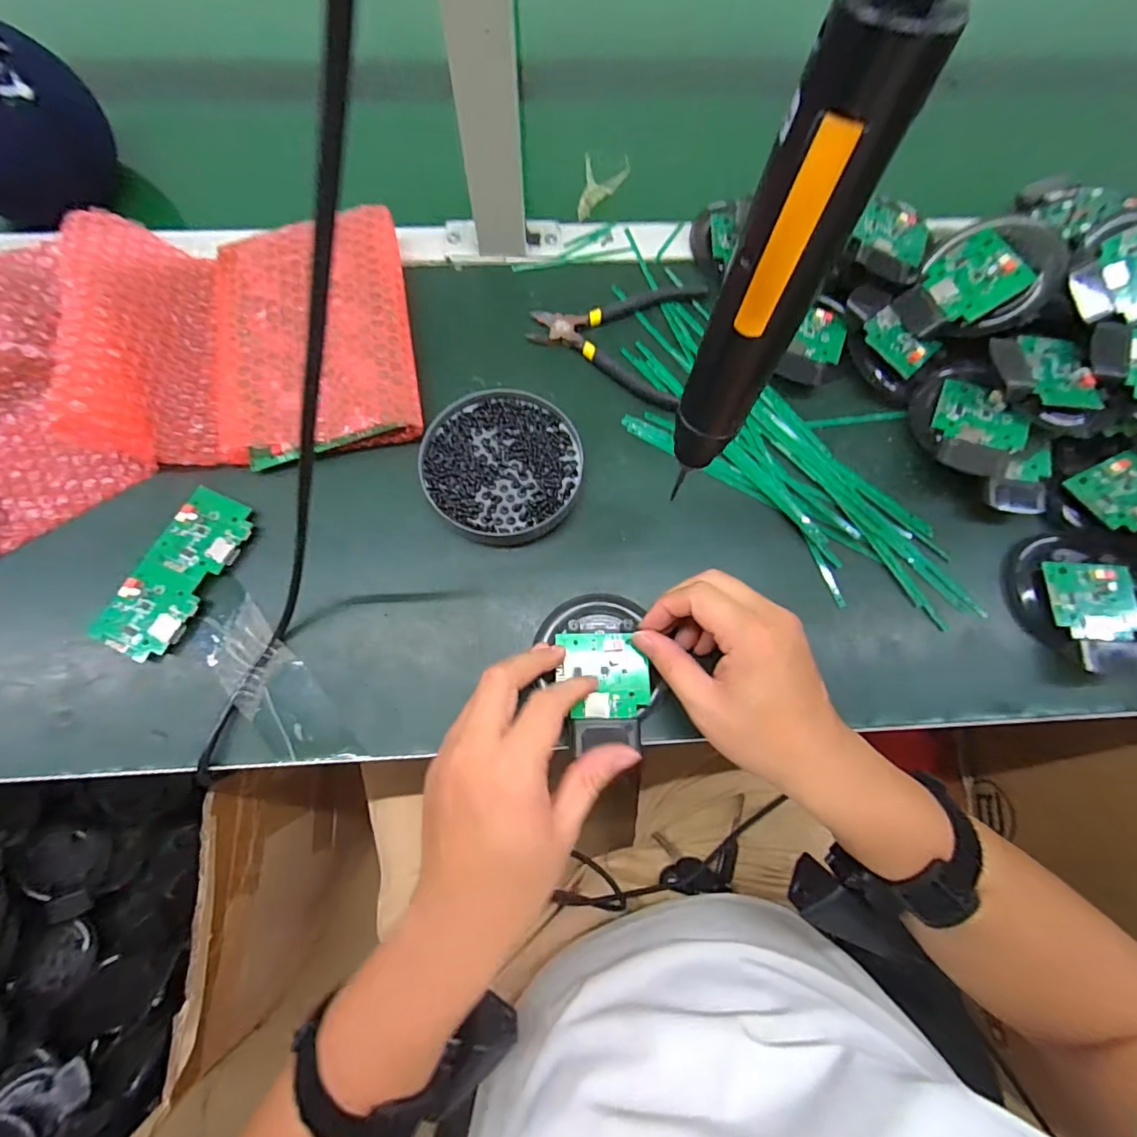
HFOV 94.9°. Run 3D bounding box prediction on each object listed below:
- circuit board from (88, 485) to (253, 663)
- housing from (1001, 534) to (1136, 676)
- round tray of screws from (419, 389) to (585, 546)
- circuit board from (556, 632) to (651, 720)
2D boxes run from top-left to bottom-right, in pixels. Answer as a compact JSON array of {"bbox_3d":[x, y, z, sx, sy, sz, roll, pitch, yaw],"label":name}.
[{"bbox_3d":[-0.264,0.003,0.355,0.050,0.011,0.117,24,73,6],"label":"circuit board"},{"bbox_3d":[0.353,0.023,0.360,0.079,0.022,0.099,-11,73,-5],"label":"housing"},{"bbox_3d":[-0.047,-0.075,0.379,0.111,0.014,0.118,1,73,-2],"label":"round tray of screws"},{"bbox_3d":[0.022,0.067,0.331,0.057,0.004,0.053,-1,73,-2],"label":"circuit board"}]

